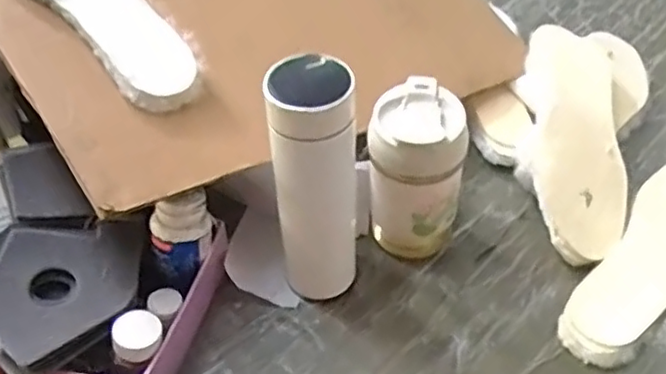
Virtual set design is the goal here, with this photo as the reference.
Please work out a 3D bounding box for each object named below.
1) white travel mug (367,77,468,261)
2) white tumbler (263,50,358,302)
[{"bbox_3d":[0.070,-0.007,0.604,0.082,0.159,0.076,3,49,5],"label":"white travel mug"},{"bbox_3d":[-0.012,0.002,0.552,0.062,0.242,0.063,-1,48,1],"label":"white tumbler"}]

